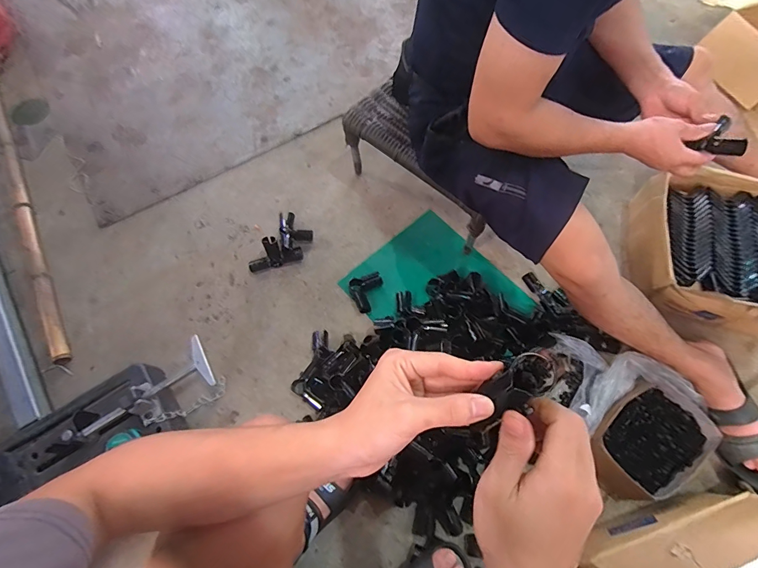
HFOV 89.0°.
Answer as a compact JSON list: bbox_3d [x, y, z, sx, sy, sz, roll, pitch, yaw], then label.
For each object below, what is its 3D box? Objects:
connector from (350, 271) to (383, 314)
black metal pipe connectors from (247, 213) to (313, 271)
[{"bbox_3d":[-0.024,0.015,0.894,0.082,0.044,0.084,-21,69,-9],"label":"connector"},{"bbox_3d":[-0.232,-0.099,0.933,0.101,0.062,0.177,21,69,9],"label":"black metal pipe connectors"}]

